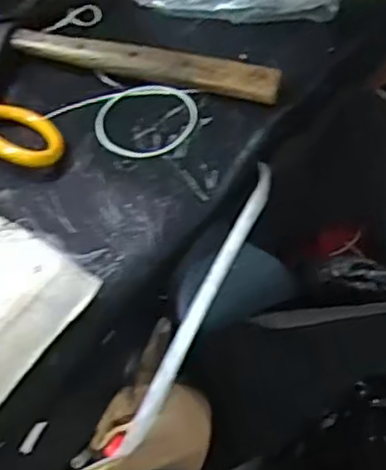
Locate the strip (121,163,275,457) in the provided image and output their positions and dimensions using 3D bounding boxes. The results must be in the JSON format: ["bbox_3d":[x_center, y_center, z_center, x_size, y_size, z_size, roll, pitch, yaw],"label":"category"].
[{"bbox_3d":[0.010,0.033,0.414,0.018,0.026,0.213,19,57,17],"label":"strip"}]

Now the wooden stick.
[{"bbox_3d":[-0.038,-0.128,0.498,0.209,0.013,0.023,14,55,13],"label":"wooden stick"}]

